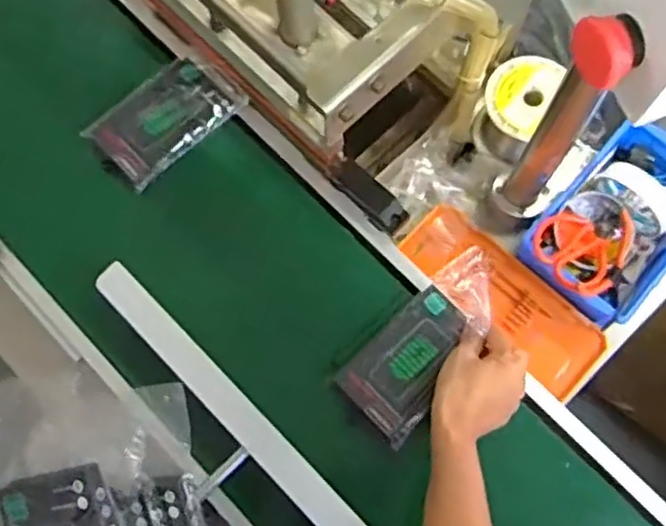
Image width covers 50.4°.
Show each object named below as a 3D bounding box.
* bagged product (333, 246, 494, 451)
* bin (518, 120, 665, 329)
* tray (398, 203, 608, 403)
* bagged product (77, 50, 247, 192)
[{"bbox_3d":[0.086,0.069,0.668,0.080,0.035,0.194,35,76,10],"label":"bagged product"},{"bbox_3d":[0.316,-0.045,0.760,0.141,0.077,0.219,41,79,11],"label":"bin"},{"bbox_3d":[0.188,0.038,0.795,0.247,0.042,0.097,39,79,11],"label":"tray"},{"bbox_3d":[-0.177,-0.153,0.759,0.097,0.026,0.159,40,79,11],"label":"bagged product"}]

